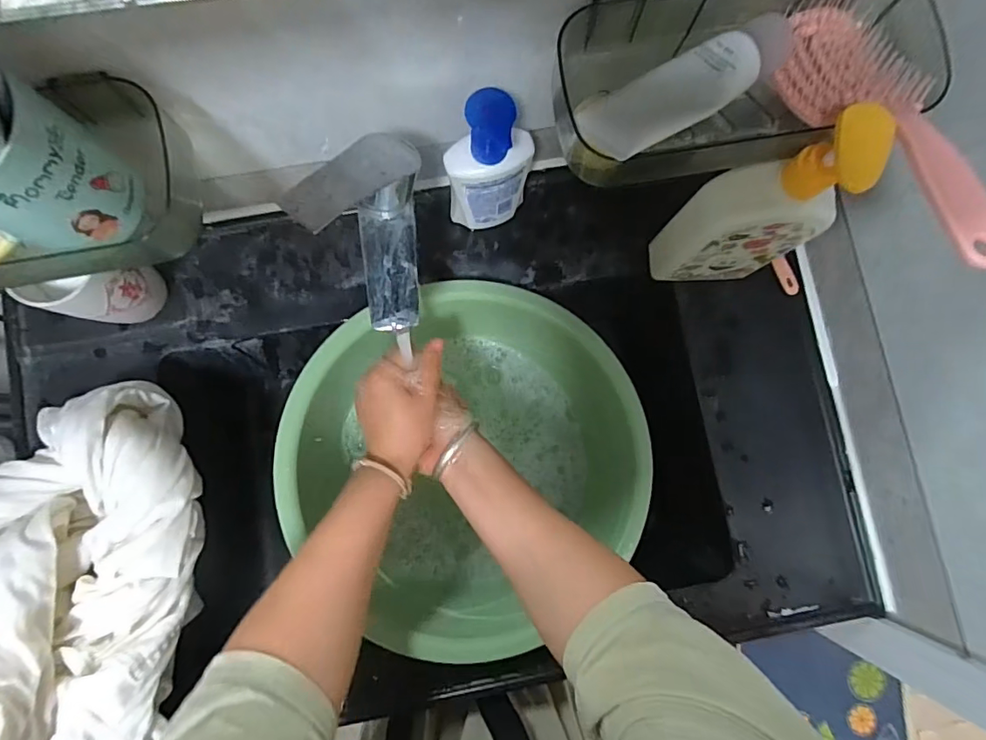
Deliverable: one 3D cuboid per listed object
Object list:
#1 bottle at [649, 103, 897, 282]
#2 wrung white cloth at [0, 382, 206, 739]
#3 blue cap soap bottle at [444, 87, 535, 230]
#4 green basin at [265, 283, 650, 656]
[{"bbox_3d":[0.204,-0.121,0.392,0.091,0.218,0.056,-9,83,-3],"label":"bottle"},{"bbox_3d":[-0.344,0.199,0.390,0.189,0.092,0.373,-1,83,-2],"label":"wrung white cloth"},{"bbox_3d":[-0.003,-0.166,0.435,0.069,0.165,0.037,-1,83,-3],"label":"blue cap soap bottle"},{"bbox_3d":[-0.022,0.081,0.512,0.316,0.136,0.304,0,83,-2],"label":"green basin"}]

